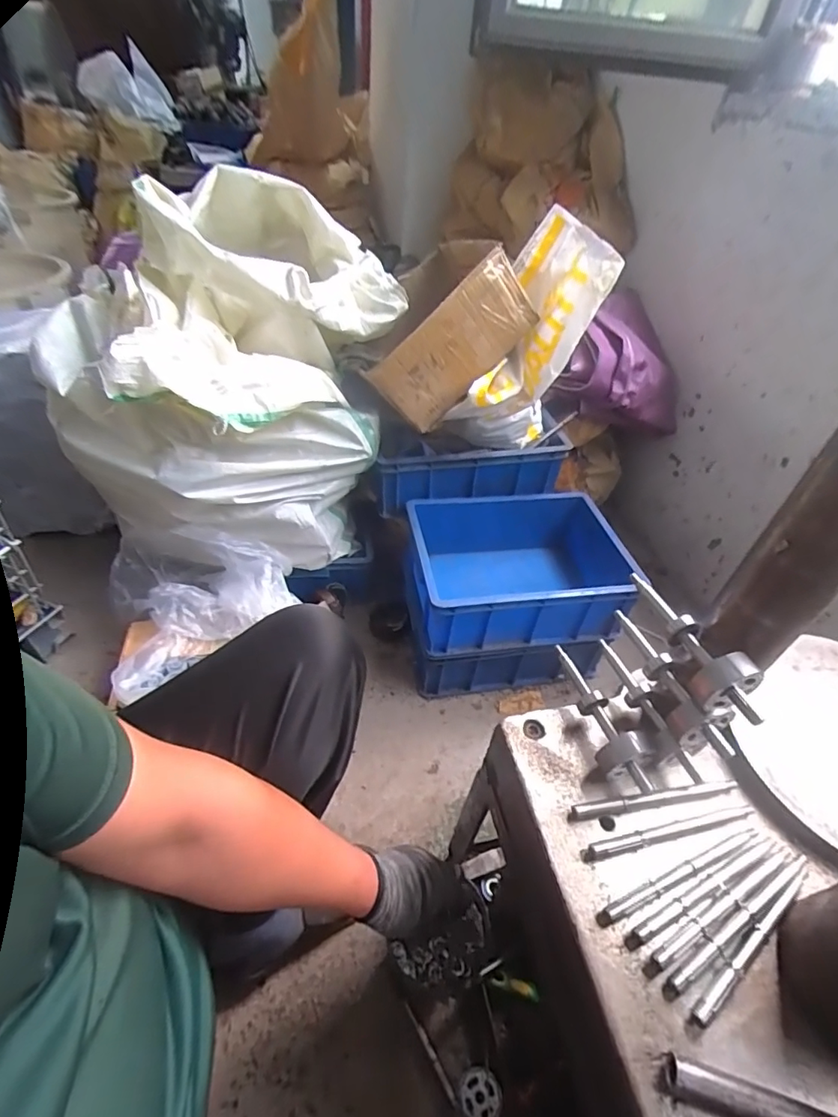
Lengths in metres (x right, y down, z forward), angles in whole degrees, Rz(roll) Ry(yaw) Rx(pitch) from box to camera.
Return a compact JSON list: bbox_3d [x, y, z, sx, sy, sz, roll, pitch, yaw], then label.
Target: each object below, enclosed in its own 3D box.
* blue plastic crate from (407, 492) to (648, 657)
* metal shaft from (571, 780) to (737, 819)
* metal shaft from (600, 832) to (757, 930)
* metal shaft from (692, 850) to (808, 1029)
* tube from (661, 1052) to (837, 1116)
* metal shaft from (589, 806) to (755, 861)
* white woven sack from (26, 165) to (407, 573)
[{"bbox_3d":[0.192,0.029,1.027,0.405,0.172,0.289,-3,44,-10],"label":"blue plastic crate"},{"bbox_3d":[0.219,0.219,0.469,0.165,0.009,0.011,-3,44,-10],"label":"metal shaft"},{"bbox_3d":[0.220,0.265,0.428,0.165,0.011,0.012,-14,47,-20],"label":"metal shaft"},{"bbox_3d":[0.261,0.291,0.395,0.162,0.014,0.011,-25,52,-29],"label":"metal shaft"},{"bbox_3d":[0.234,0.359,0.327,0.144,0.020,0.021,15,44,9],"label":"tube"},{"bbox_3d":[0.225,0.241,0.451,0.159,0.010,0.011,-6,45,-13],"label":"metal shaft"},{"bbox_3d":[-0.335,-0.363,1.017,0.541,0.533,0.578,7,43,0],"label":"white woven sack"}]

